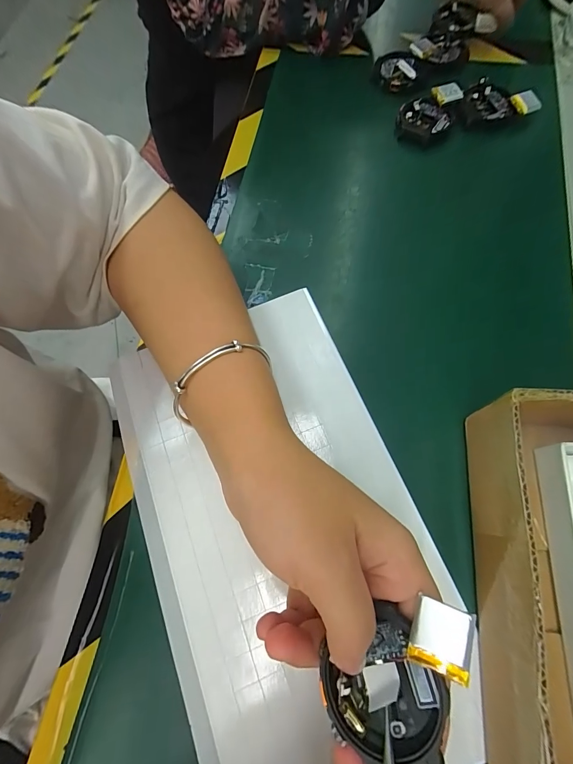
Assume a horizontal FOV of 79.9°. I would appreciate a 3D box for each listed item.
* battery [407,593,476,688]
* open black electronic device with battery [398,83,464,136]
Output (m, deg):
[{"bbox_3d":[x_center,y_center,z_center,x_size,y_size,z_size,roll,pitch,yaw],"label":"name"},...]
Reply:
[{"bbox_3d":[0.060,0.098,0.131,0.021,0.004,0.023,14,66,21],"label":"battery"},{"bbox_3d":[0.132,-0.253,0.318,0.044,0.021,0.051,25,73,11],"label":"open black electronic device with battery"}]

